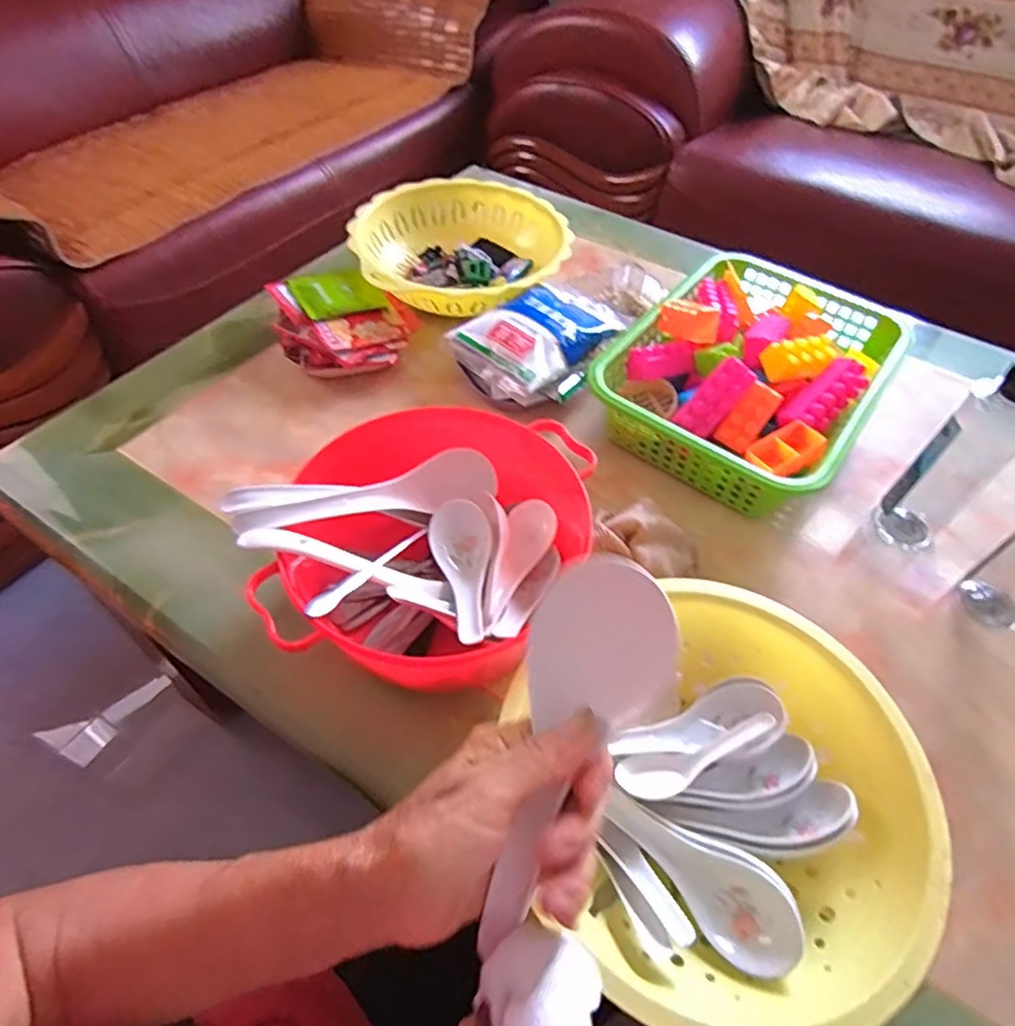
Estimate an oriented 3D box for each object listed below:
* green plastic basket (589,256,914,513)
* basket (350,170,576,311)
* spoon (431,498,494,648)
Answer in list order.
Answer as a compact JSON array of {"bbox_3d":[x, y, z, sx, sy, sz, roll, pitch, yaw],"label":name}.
[{"bbox_3d":[0.237,-0.134,0.617,0.220,0.099,0.290,34,58,22],"label":"green plastic basket"},{"bbox_3d":[-0.054,-0.314,0.756,0.242,0.064,0.227,1,52,-2],"label":"basket"},{"bbox_3d":[-0.032,0.044,0.467,0.043,0.026,0.123,-3,52,-5],"label":"spoon"}]

